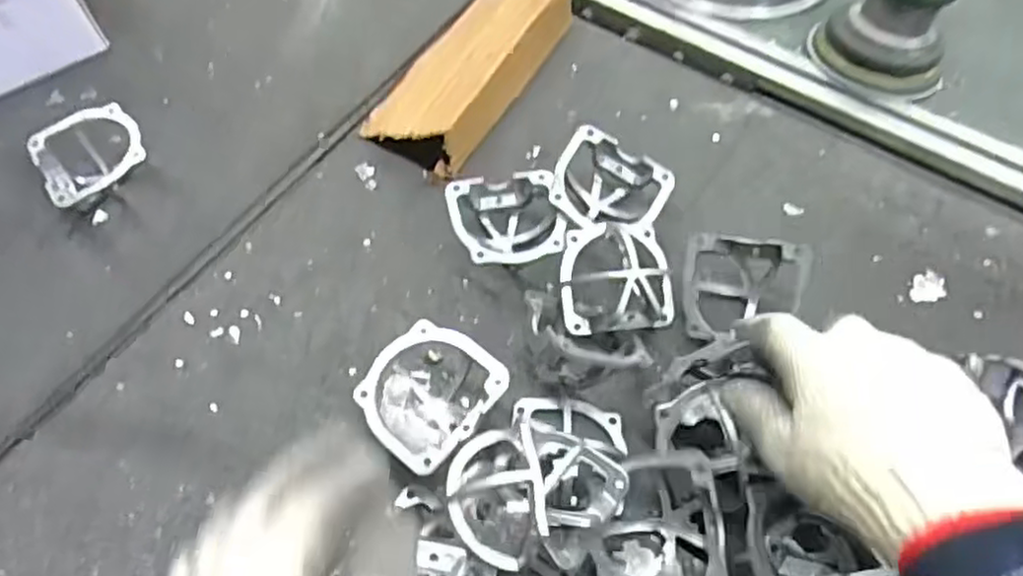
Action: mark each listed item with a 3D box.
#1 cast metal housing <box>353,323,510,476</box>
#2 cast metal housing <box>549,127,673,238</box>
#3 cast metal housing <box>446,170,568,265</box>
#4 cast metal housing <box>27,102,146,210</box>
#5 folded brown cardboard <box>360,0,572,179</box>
[{"bbox_3d":[-0.056,0.074,0.487,0.080,0.049,0.085,39,68,21],"label":"cast metal housing"},{"bbox_3d":[0.077,-0.072,0.560,0.083,0.055,0.080,23,63,14],"label":"cast metal housing"},{"bbox_3d":[-0.002,-0.044,0.553,0.080,0.046,0.077,-13,61,-6],"label":"cast metal housing"},{"bbox_3d":[-0.337,-0.102,0.589,0.080,0.052,0.079,-1,60,1],"label":"cast metal housing"},{"bbox_3d":[-0.032,-0.209,0.646,0.101,0.046,0.231,25,64,15],"label":"folded brown cardboard"}]

